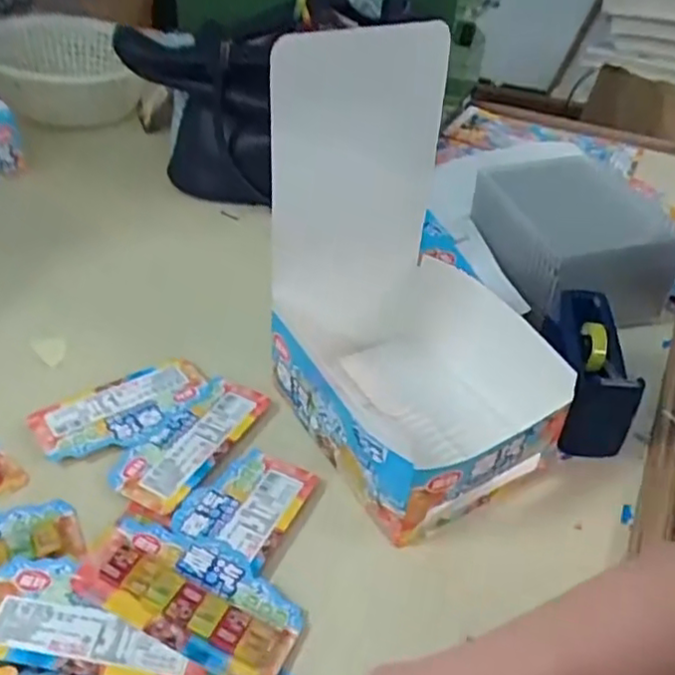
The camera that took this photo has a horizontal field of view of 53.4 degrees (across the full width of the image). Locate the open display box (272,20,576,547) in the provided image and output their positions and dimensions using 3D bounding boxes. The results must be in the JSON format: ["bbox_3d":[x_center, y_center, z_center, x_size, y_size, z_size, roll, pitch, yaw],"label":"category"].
[{"bbox_3d":[0.069,-0.042,0.509,0.180,0.289,0.227,-19,46,-29],"label":"open display box"}]

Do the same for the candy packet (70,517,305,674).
[{"bbox_3d":[-0.095,0.167,0.447,0.146,0.017,0.079,19,40,14],"label":"candy packet"}]

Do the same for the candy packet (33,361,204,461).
[{"bbox_3d":[-0.186,0.063,0.590,0.146,0.007,0.081,-23,47,-32],"label":"candy packet"}]

